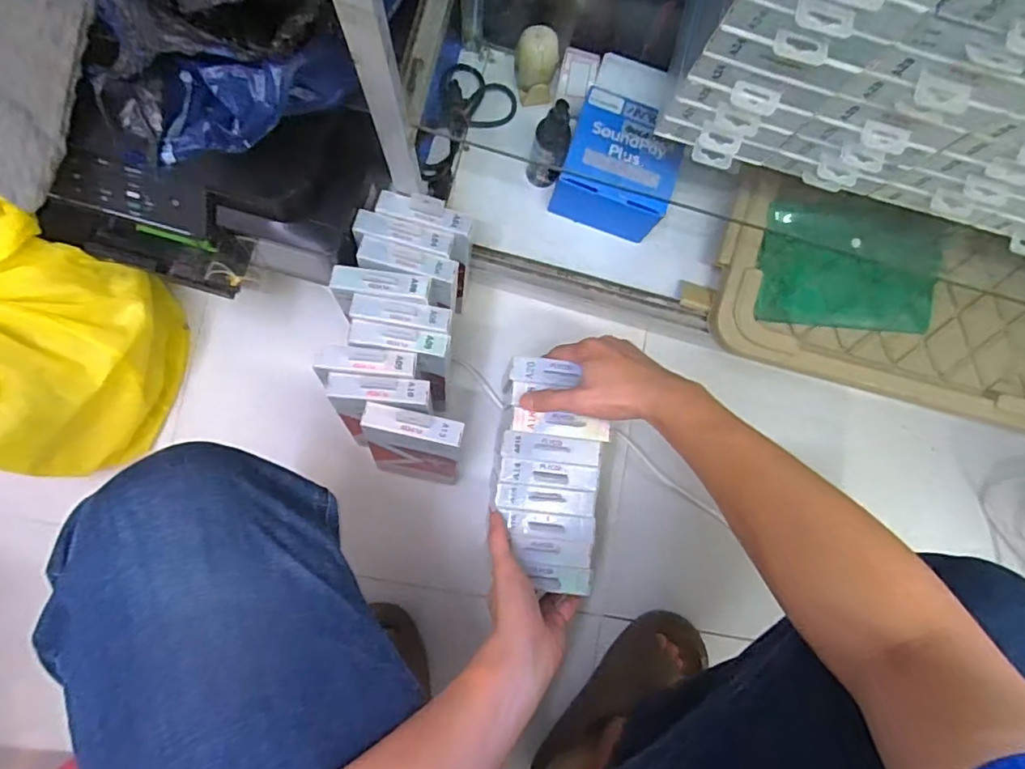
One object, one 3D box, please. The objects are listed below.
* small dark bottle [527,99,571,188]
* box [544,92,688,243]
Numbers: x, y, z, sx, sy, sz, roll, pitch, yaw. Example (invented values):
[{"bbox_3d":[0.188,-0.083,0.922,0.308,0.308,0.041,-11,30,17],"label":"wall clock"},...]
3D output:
[{"bbox_3d":[0.043,-0.275,0.652,0.040,0.141,0.039,15,84,-3],"label":"small dark bottle"},{"bbox_3d":[0.128,-0.257,0.675,0.133,0.093,0.145,15,84,-3],"label":"box"}]

